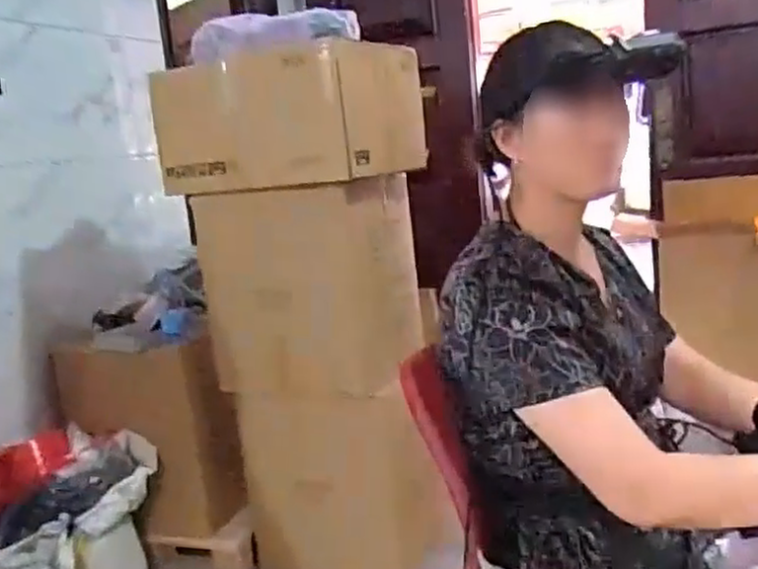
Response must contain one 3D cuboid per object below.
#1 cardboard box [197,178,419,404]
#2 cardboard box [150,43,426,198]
[{"bbox_3d":[-0.162,0.009,1.851,0.468,0.500,0.309,-1,12,25],"label":"cardboard box"},{"bbox_3d":[-0.208,-0.410,1.849,0.570,0.296,0.414,-1,12,25],"label":"cardboard box"}]

